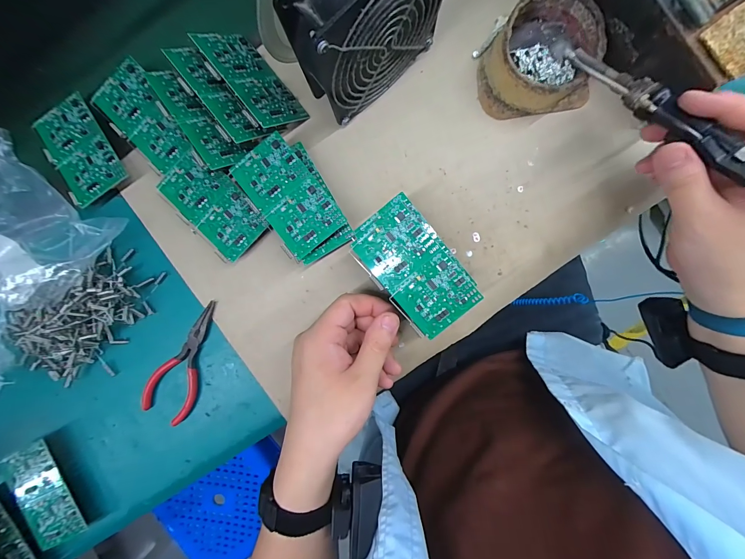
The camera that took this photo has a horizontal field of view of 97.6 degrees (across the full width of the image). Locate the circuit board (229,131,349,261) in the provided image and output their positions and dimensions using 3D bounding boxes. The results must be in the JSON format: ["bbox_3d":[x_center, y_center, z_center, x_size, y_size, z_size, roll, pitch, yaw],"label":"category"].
[{"bbox_3d":[-0.074,-0.073,0.288,0.056,0.007,0.101,-37,90,3],"label":"circuit board"}]

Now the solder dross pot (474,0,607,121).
[{"bbox_3d":[0.145,-0.199,0.285,0.099,0.044,0.093,-10,89,4],"label":"solder dross pot"}]

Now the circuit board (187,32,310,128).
[{"bbox_3d":[-0.107,-0.183,0.297,0.099,0.004,0.057,51,50,-1],"label":"circuit board"}]

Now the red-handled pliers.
[{"bbox_3d":[-0.190,0.080,0.329,0.048,0.014,0.129,22,92,4],"label":"red-handled pliers"}]

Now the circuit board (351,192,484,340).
[{"bbox_3d":[0.034,-0.011,0.273,0.065,0.018,0.110,-40,87,3],"label":"circuit board"}]

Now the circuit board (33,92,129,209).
[{"bbox_3d":[-0.284,-0.124,0.315,0.059,0.011,0.097,-33,88,4],"label":"circuit board"}]

